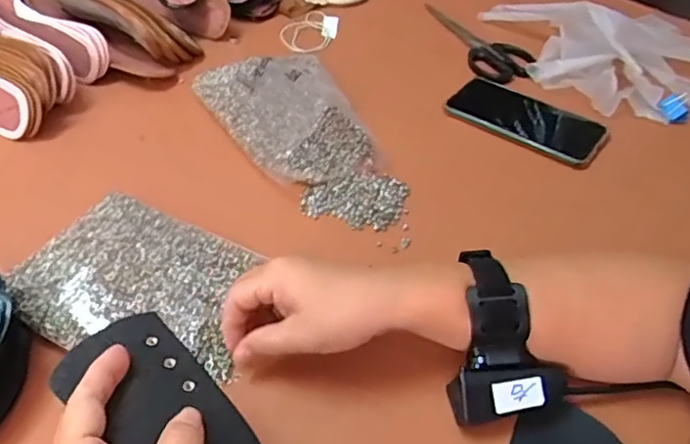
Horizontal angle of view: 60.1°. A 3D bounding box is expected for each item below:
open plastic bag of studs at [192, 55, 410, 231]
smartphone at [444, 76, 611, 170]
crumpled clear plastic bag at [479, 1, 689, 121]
[{"bbox_3d":[-0.038,-0.088,0.561,0.133,0.042,0.249,-19,49,-20],"label":"open plastic bag of studs"},{"bbox_3d":[0.187,-0.109,0.611,0.156,0.005,0.083,32,52,26],"label":"smartphone"},{"bbox_3d":[0.330,-0.177,0.648,0.378,0.066,0.134,19,47,16],"label":"crumpled clear plastic bag"}]

